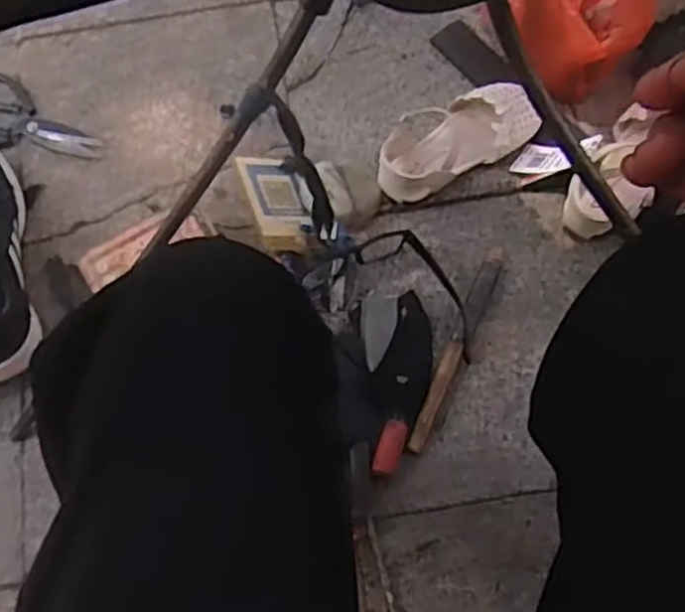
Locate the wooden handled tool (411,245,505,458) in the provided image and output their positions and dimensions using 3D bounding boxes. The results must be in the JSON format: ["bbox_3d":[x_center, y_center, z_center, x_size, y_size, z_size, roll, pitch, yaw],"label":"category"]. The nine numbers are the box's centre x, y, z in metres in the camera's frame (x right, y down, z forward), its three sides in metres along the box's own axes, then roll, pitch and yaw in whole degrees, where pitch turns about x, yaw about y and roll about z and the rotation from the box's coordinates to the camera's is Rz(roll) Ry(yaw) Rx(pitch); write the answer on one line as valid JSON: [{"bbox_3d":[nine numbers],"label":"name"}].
[{"bbox_3d":[0.109,0.036,0.734,0.021,0.011,0.212,22,72,10],"label":"wooden handled tool"}]

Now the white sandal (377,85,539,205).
[{"bbox_3d":[0.106,-0.169,0.778,0.164,0.051,0.088,-28,71,-7],"label":"white sandal"}]

